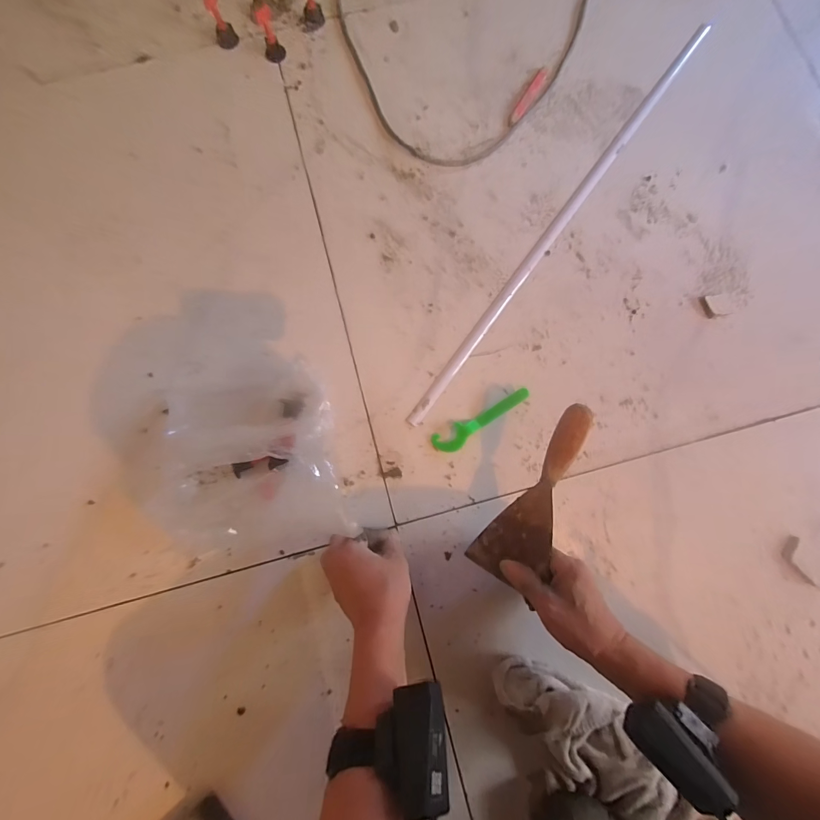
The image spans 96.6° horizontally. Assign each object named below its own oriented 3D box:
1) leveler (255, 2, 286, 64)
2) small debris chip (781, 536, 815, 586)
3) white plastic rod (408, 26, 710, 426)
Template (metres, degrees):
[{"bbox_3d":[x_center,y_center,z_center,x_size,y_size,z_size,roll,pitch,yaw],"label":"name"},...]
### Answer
[{"bbox_3d":[-0.217,-0.578,0.560,0.030,0.052,0.038,-19,82,-2],"label":"leveler"},{"bbox_3d":[0.483,0.189,0.456,0.027,0.004,0.060,-9,82,0],"label":"small debris chip"},{"bbox_3d":[0.224,-0.281,0.531,0.021,0.007,0.751,36,84,5],"label":"white plastic rod"}]

